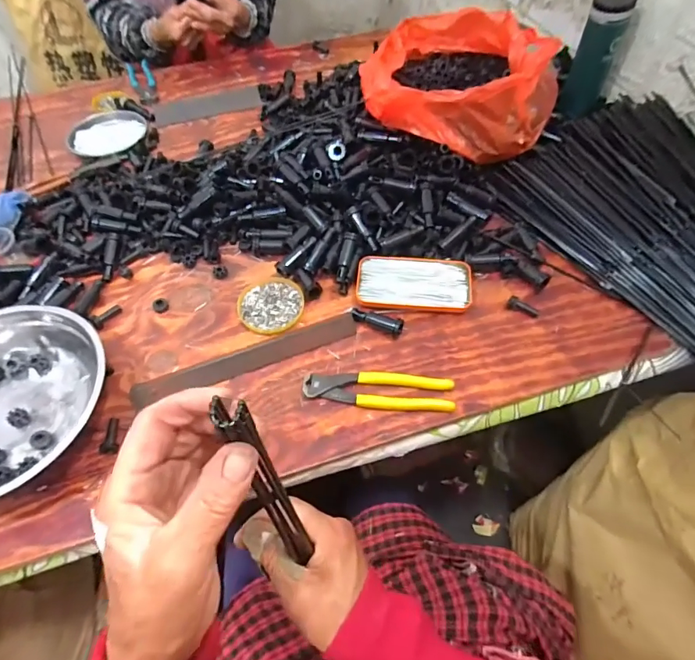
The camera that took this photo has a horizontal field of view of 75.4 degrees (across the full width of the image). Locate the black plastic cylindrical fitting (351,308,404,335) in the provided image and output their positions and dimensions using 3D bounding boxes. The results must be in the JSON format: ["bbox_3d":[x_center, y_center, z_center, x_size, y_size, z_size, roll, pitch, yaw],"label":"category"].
[{"bbox_3d":[0.037,-0.014,0.554,0.065,0.019,0.020,21,60,15],"label":"black plastic cylindrical fitting"}]

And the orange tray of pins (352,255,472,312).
[{"bbox_3d":[0.086,-0.061,0.586,0.144,0.015,0.079,6,57,6],"label":"orange tray of pins"}]

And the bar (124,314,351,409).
[{"bbox_3d":[-0.116,0.033,0.530,0.265,0.005,0.033,-19,58,-10],"label":"bar"}]

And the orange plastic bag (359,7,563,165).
[{"bbox_3d":[0.174,-0.386,0.696,0.289,0.099,0.268,10,57,9],"label":"orange plastic bag"}]

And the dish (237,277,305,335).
[{"bbox_3d":[-0.099,-0.036,0.584,0.082,0.005,0.089,-1,57,1],"label":"dish"}]

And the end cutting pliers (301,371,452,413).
[{"bbox_3d":[0.035,0.067,0.505,0.164,0.016,0.044,4,57,5],"label":"end cutting pliers"}]

